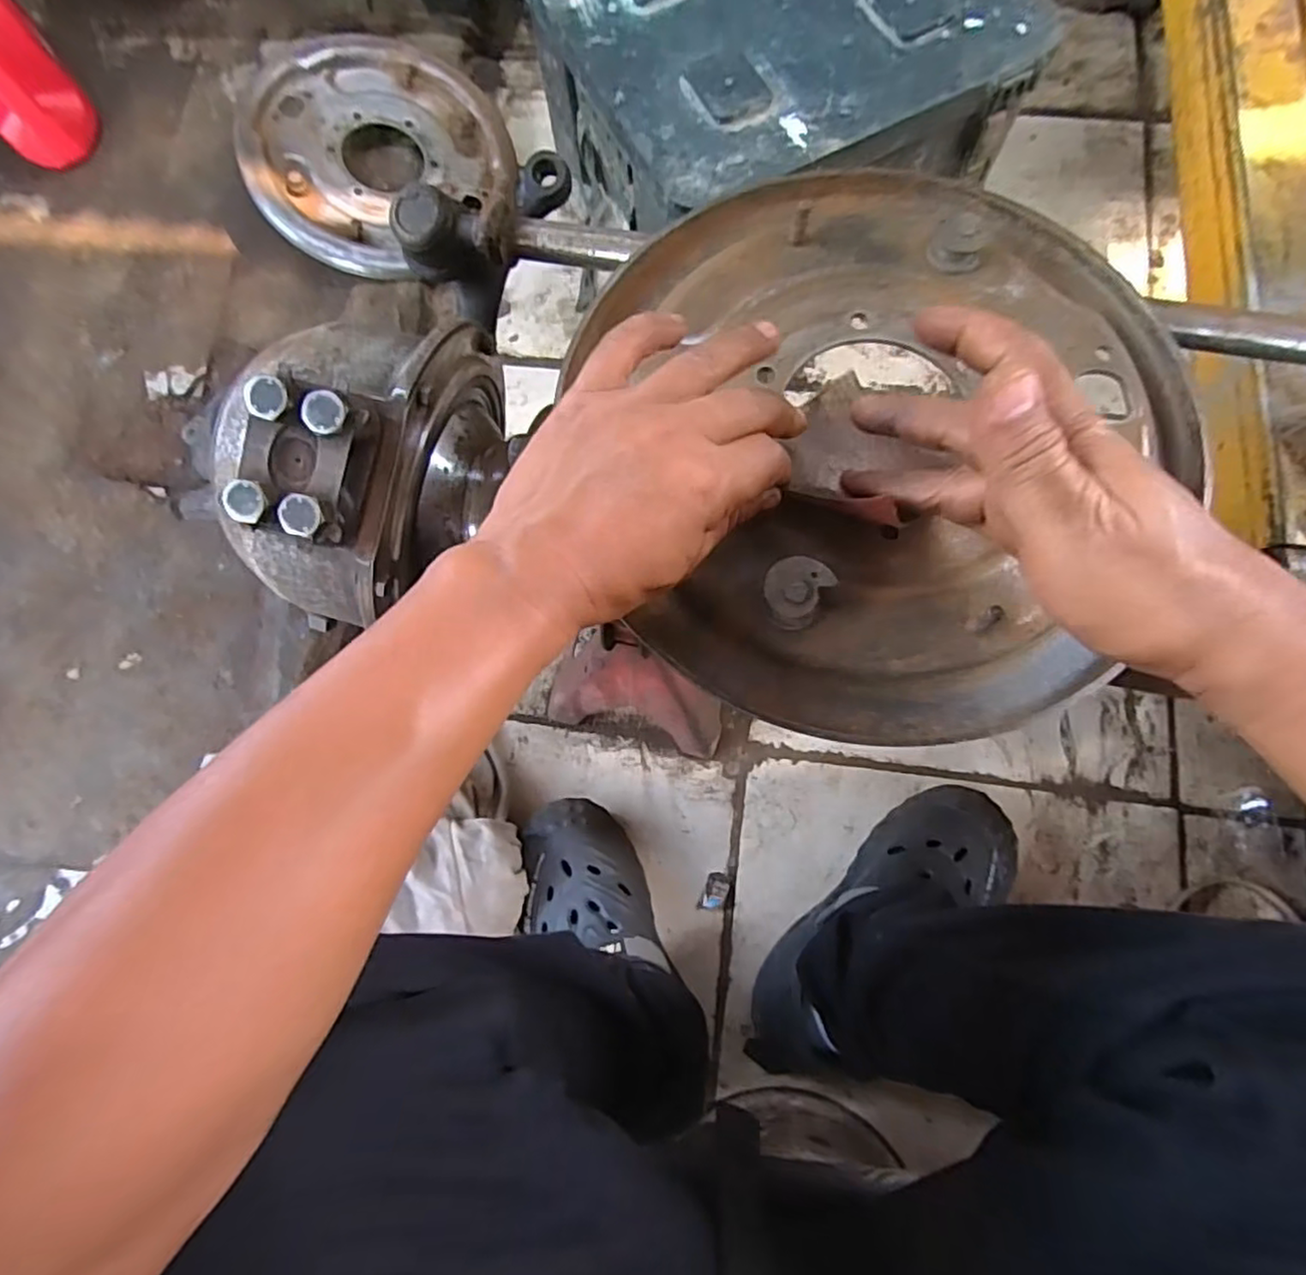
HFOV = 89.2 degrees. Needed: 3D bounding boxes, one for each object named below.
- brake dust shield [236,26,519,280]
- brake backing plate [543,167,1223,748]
[{"bbox_3d":[-0.334,-0.576,0.789,0.292,0.045,0.253,-45,100,-15],"label":"brake dust shield"},{"bbox_3d":[0.104,-0.109,0.318,0.288,0.043,0.310,0,79,1],"label":"brake backing plate"}]

